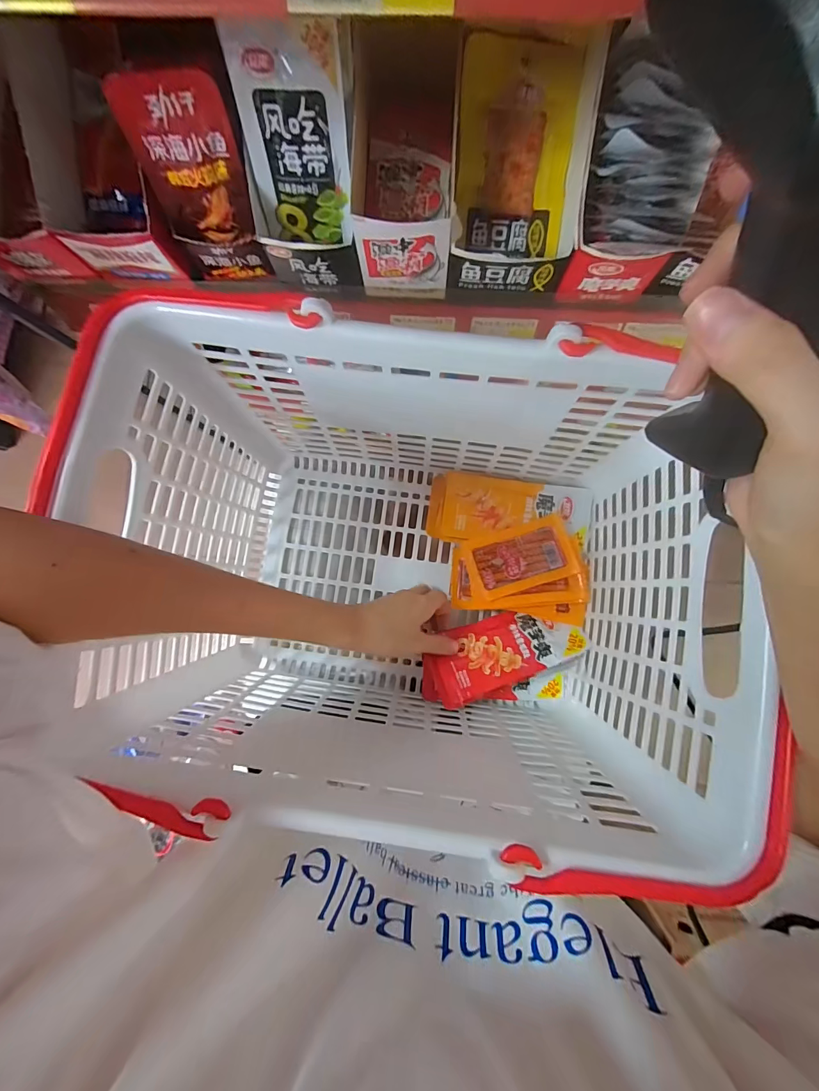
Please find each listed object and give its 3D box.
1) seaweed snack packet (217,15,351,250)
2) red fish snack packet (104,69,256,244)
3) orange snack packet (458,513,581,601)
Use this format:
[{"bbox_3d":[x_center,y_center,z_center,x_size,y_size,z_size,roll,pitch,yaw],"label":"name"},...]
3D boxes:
[{"bbox_3d":[-0.079,-0.265,0.272,0.071,0.111,0.023,6,61,-2],"label":"seaweed snack packet"},{"bbox_3d":[-0.154,-0.266,0.286,0.064,0.093,0.009,-4,66,-3],"label":"red fish snack packet"},{"bbox_3d":[0.114,0.013,0.416,0.106,0.014,0.066,-18,88,1],"label":"orange snack packet"}]

